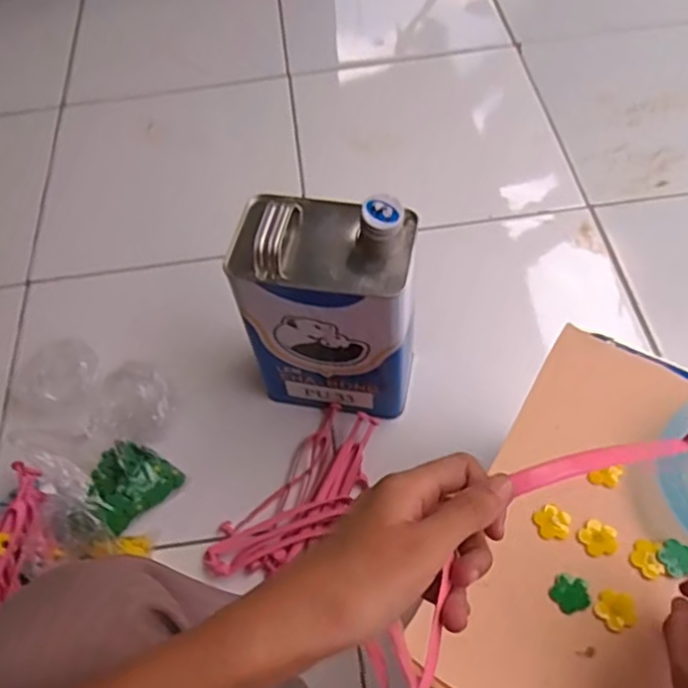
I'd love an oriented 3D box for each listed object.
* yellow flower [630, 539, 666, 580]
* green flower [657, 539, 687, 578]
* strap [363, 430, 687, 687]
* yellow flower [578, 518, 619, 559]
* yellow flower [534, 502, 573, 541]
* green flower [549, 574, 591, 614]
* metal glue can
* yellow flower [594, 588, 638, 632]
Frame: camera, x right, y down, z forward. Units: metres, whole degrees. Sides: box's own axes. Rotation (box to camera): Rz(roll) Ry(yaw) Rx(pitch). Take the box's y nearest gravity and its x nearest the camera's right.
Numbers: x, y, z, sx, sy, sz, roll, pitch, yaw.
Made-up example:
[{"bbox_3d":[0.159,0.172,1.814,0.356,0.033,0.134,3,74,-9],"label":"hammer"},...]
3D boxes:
[{"bbox_3d":[0.197,0.139,0.416,0.020,0.004,0.023,22,61,17],"label":"yellow flower"},{"bbox_3d":[0.214,0.137,0.413,0.020,0.004,0.022,-2,60,3],"label":"green flower"},{"bbox_3d":[0.066,0.110,0.279,0.269,0.044,0.051,-43,66,-14],"label":"strap"},{"bbox_3d":[0.170,0.128,0.428,0.024,0.004,0.023,-2,57,3],"label":"yellow flower"},{"bbox_3d":[0.142,0.120,0.436,0.023,0.004,0.023,-2,57,3],"label":"yellow flower"},{"bbox_3d":[0.144,0.159,0.411,0.024,0.004,0.023,-2,57,3],"label":"green flower"},{"bbox_3d":[-0.013,-0.035,0.676,0.169,0.254,0.125,11,59,11],"label":"metal glue can"},{"bbox_3d":[0.170,0.165,0.401,0.024,0.004,0.024,21,61,17],"label":"yellow flower"}]

